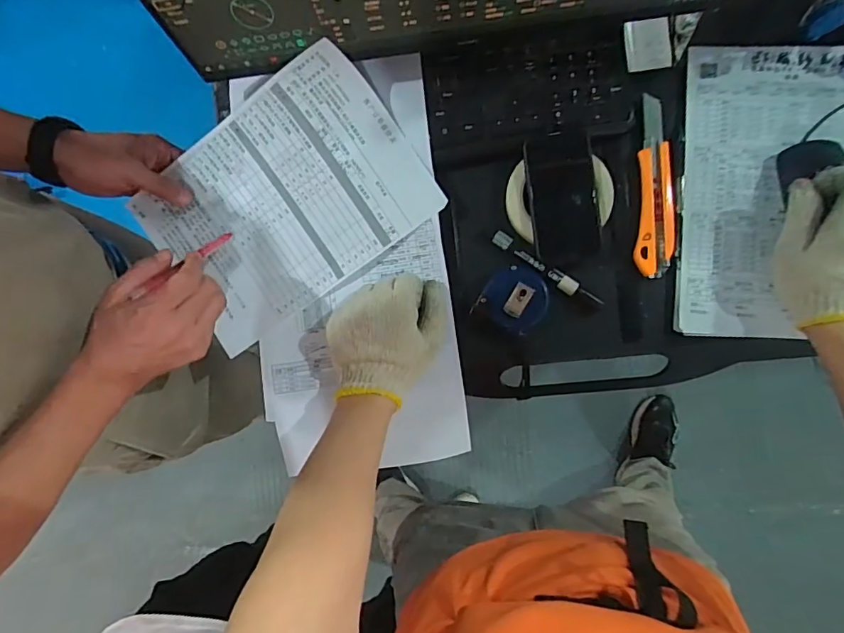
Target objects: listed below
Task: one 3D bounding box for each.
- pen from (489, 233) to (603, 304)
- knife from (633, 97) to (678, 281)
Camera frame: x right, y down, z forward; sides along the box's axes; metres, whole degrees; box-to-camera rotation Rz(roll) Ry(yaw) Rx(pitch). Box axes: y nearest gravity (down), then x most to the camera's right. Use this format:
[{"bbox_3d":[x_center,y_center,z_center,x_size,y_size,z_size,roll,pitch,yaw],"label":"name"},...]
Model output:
[{"bbox_3d":[0.130,-0.049,0.525,0.130,0.014,0.016,36,91,7],"label":"pen"},{"bbox_3d":[0.242,-0.133,0.514,0.037,0.011,0.181,2,87,6],"label":"knife"}]

